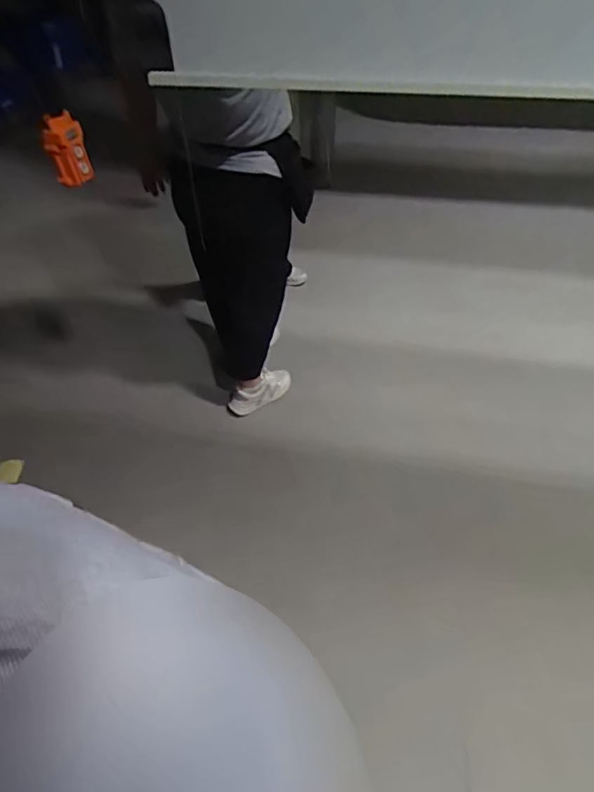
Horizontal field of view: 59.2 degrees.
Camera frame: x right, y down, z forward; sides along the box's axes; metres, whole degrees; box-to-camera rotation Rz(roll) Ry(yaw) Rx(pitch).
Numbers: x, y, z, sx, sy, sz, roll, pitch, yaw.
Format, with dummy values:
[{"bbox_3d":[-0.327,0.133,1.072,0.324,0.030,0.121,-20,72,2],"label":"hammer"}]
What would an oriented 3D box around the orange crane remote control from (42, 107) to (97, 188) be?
[{"bbox_3d":[-0.421,-0.448,0.956,0.069,0.135,0.058,-18,49,-15],"label":"orange crane remote control"}]

